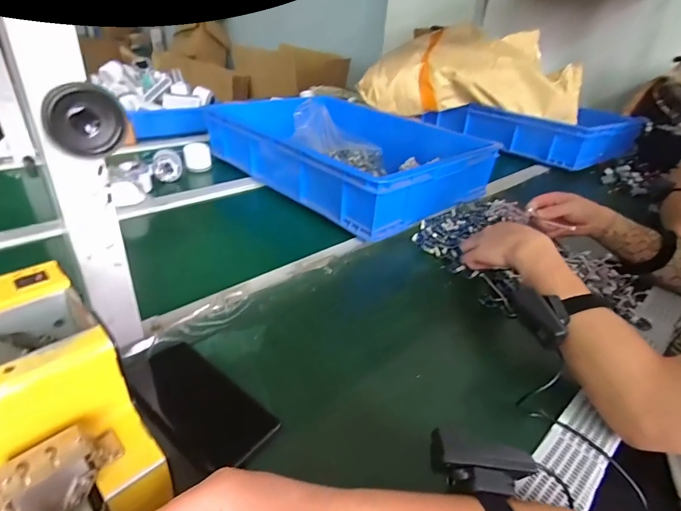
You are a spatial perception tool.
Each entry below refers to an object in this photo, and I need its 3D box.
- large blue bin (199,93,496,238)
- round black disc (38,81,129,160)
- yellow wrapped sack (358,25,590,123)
[{"bbox_3d":[0.004,-0.251,0.919,0.396,0.119,0.582,-24,43,-39],"label":"large blue bin"},{"bbox_3d":[-0.193,-0.101,0.292,0.016,0.051,0.053,10,30,43],"label":"round black disc"},{"bbox_3d":[0.434,-0.602,1.318,0.668,0.266,0.303,13,33,11],"label":"yellow wrapped sack"}]

